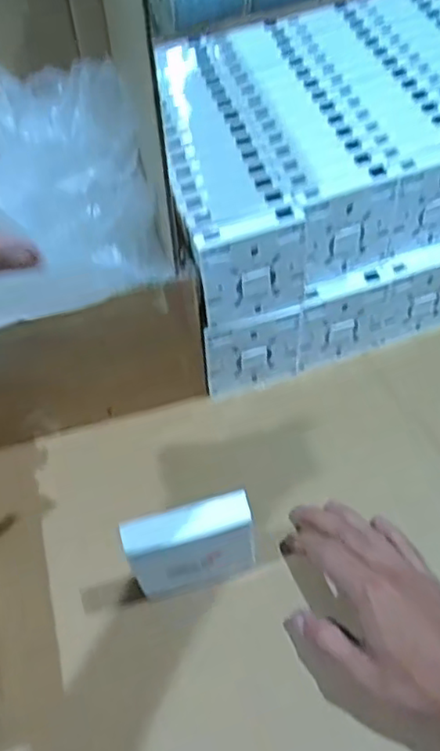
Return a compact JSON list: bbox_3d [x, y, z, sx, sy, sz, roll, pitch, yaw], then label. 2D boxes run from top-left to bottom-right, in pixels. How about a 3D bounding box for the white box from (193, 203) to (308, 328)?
[{"bbox_3d":[0.026,-0.085,0.491,0.089,0.084,0.021,-17,50,-6],"label":"white box"}]

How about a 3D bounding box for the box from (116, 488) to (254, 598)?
[{"bbox_3d":[-0.019,0.124,0.438,0.083,0.089,0.032,-16,49,-4],"label":"box"}]

